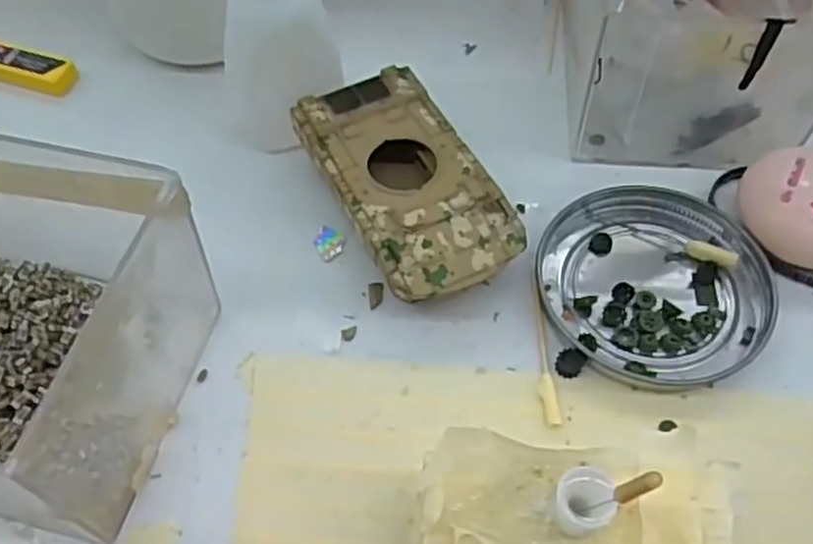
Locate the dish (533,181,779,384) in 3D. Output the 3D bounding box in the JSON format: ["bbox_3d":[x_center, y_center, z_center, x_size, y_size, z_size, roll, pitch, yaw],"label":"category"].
[{"bbox_3d":[0.086,0.003,0.270,0.076,0.009,0.075,0,57,0],"label":"dish"}]

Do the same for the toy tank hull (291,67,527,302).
[{"bbox_3d":[0.000,-0.029,0.282,0.051,0.025,0.093,-24,60,-15],"label":"toy tank hull"}]

